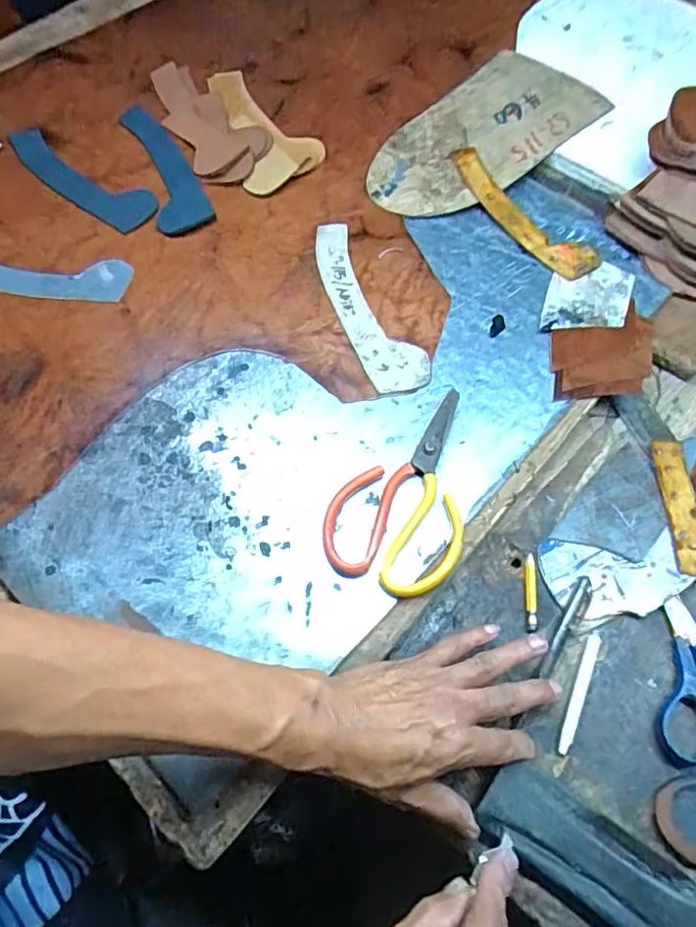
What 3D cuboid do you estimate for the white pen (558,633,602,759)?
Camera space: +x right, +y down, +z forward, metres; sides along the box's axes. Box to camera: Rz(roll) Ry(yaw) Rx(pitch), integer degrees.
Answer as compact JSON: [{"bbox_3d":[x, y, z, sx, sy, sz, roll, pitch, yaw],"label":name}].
[{"bbox_3d":[0.166,0.163,0.419,0.010,0.005,0.088,24,69,9],"label":"white pen"}]

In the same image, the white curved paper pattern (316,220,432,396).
[{"bbox_3d":[0.012,-0.151,0.550,0.055,0.006,0.205,-23,70,-10],"label":"white curved paper pattern"}]

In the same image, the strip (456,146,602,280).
[{"bbox_3d":[0.174,-0.257,0.601,0.053,0.007,0.198,-36,72,-14],"label":"strip"}]

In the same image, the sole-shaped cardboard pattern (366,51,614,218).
[{"bbox_3d":[0.138,-0.361,0.632,0.268,0.027,0.146,-37,72,-14],"label":"sole-shaped cardboard pattern"}]

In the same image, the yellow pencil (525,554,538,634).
[{"bbox_3d":[0.141,0.100,0.450,0.008,0.005,0.057,6,68,2],"label":"yellow pencil"}]

